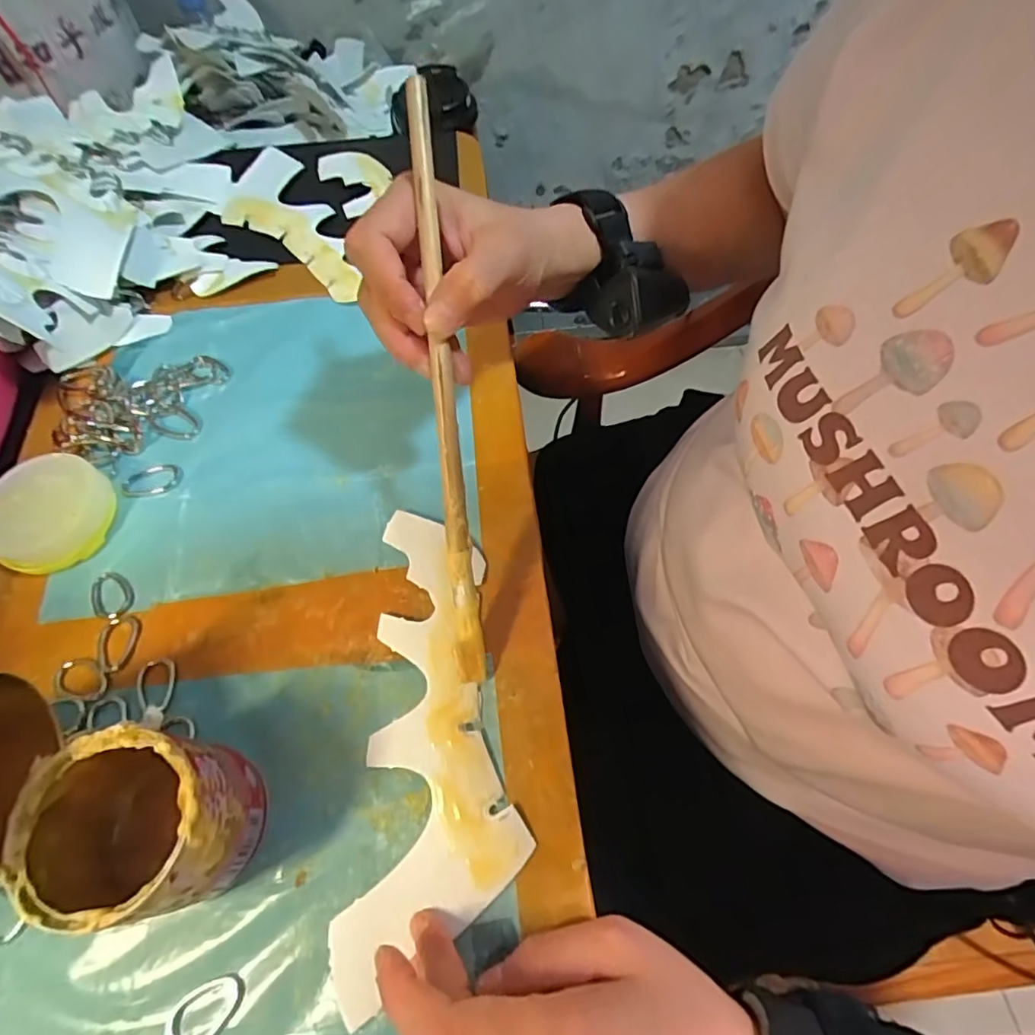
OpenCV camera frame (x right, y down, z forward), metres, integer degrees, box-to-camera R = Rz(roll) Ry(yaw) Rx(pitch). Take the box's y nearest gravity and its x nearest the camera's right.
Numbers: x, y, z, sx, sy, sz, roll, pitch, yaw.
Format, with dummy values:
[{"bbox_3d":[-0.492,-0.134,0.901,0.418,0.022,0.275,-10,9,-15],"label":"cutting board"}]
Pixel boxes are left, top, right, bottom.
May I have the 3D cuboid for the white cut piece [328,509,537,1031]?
[{"bbox_3d":[-0.036,0.100,0.285,0.078,0.007,0.221,-1,63,3],"label":"white cut piece"}]

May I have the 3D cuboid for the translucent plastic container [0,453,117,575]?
[{"bbox_3d":[-0.269,-0.005,0.331,0.064,0.016,0.064,-38,84,-23],"label":"translucent plastic container"}]

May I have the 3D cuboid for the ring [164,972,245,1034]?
[{"bbox_3d":[-0.127,0.200,0.232,0.032,0.004,0.019,-28,65,-16],"label":"ring"}]

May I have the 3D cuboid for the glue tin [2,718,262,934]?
[{"bbox_3d":[-0.147,0.124,0.234,0.068,0.071,0.063,1,60,-1],"label":"glue tin"}]

